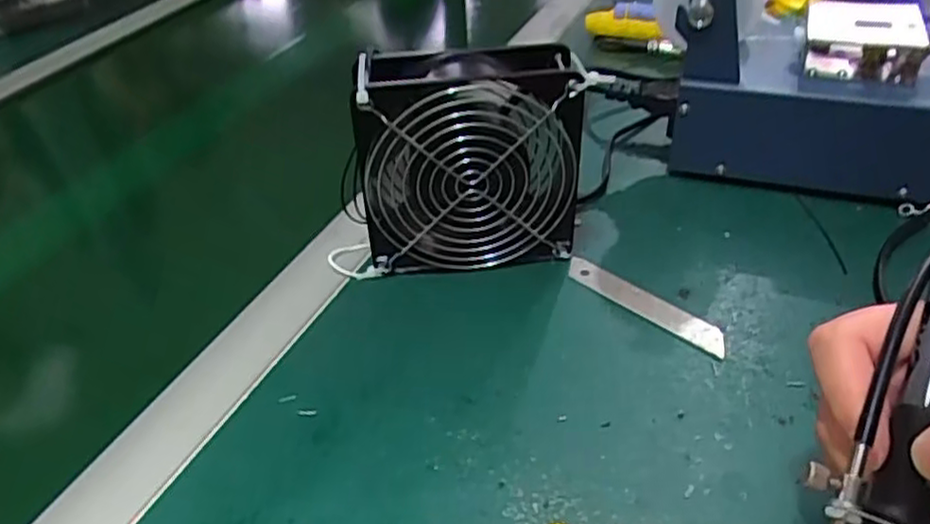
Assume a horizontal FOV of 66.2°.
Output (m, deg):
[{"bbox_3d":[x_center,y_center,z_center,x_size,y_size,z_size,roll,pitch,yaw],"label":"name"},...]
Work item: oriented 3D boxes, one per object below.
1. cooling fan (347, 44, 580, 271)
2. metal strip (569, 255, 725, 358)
[{"bbox_3d":[-0.002,-0.054,0.409,0.134,0.126,0.048,-7,39,-5],"label":"cooling fan"},{"bbox_3d":[0.102,0.022,0.404,0.102,0.004,0.018,31,49,34],"label":"metal strip"}]

